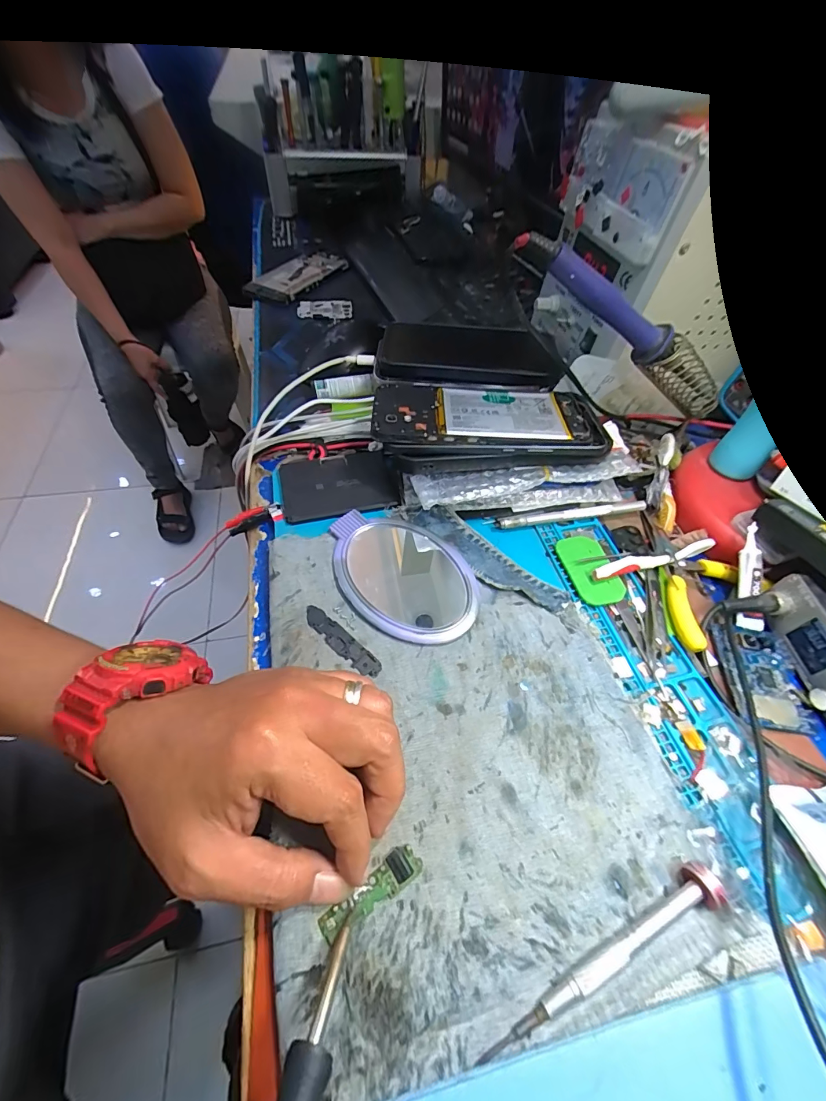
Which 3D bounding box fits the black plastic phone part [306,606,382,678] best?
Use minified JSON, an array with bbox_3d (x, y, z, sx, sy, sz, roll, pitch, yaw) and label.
[{"bbox_3d":[-0.045,0.056,0.261,0.063,0.004,0.014,36,60,22],"label":"black plastic phone part"}]

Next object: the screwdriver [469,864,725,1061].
[{"bbox_3d":[0.083,0.172,0.173,0.120,0.012,0.015,-23,57,-18],"label":"screwdriver"}]

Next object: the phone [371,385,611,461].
[{"bbox_3d":[0.060,-0.102,0.321,0.174,0.014,0.076,1,54,-4],"label":"phone"}]

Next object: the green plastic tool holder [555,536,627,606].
[{"bbox_3d":[0.127,0.013,0.302,0.033,0.005,0.057,-9,54,-9],"label":"green plastic tool holder"}]

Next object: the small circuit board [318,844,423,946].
[{"bbox_3d":[-0.019,0.155,0.190,0.048,0.004,0.014,-27,59,-21],"label":"small circuit board"}]

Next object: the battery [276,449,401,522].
[{"bbox_3d":[-0.062,-0.056,0.341,0.088,0.004,0.066,-10,54,-9],"label":"battery"}]

